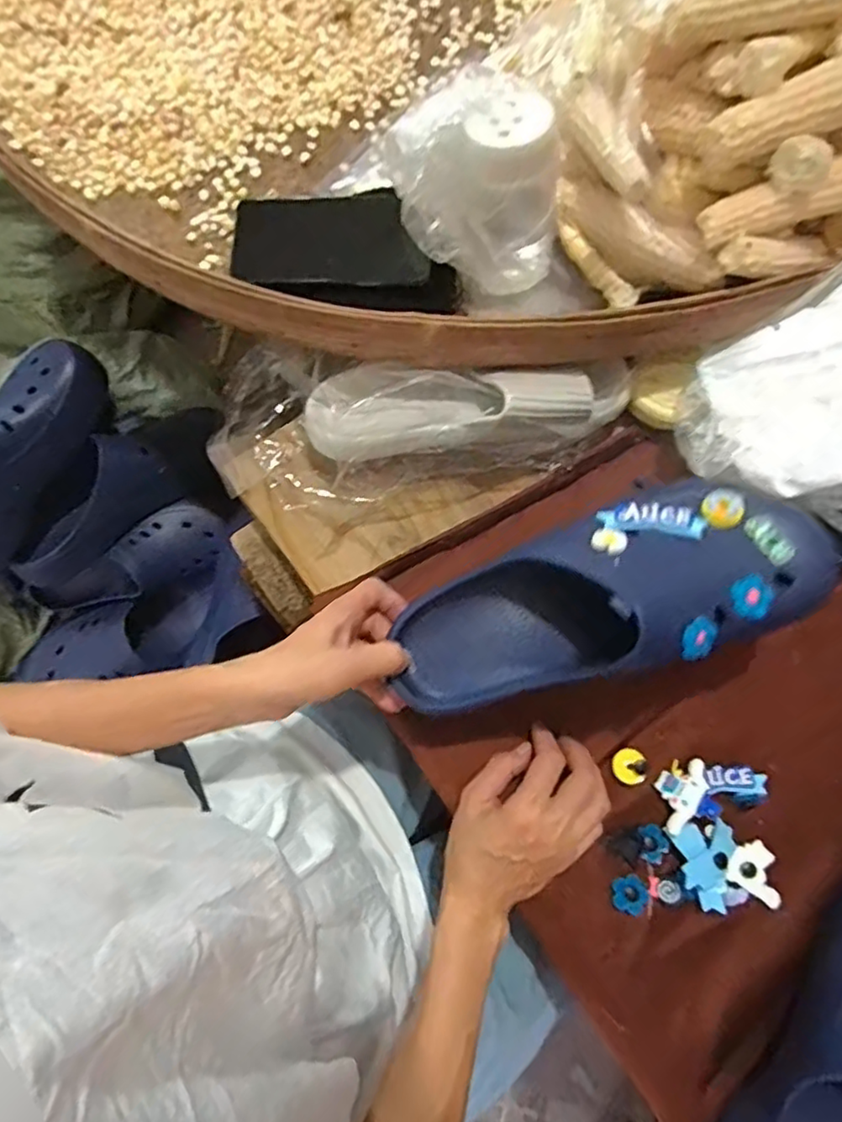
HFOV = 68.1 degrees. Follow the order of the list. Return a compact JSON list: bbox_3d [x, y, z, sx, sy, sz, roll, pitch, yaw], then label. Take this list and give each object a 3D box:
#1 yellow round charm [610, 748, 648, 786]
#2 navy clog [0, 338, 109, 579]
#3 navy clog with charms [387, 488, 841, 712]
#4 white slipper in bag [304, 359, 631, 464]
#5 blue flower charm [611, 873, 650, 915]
[{"bbox_3d":[0.154,0.152,0.460,0.025,0.009,0.025,-1,74,3],"label":"yellow round charm"},{"bbox_3d":[-0.465,-0.107,0.687,0.090,0.092,0.307,32,92,8],"label":"navy clog"},{"bbox_3d":[0.112,0.023,0.408,0.275,0.073,0.106,-20,77,16],"label":"navy clog with charms"},{"bbox_3d":[0.037,-0.120,0.492,0.259,0.087,0.080,-1,77,0],"label":"white slipper in bag"},{"bbox_3d":[0.146,0.231,0.432,0.023,0.011,0.023,-1,74,3],"label":"blue flower charm"}]

